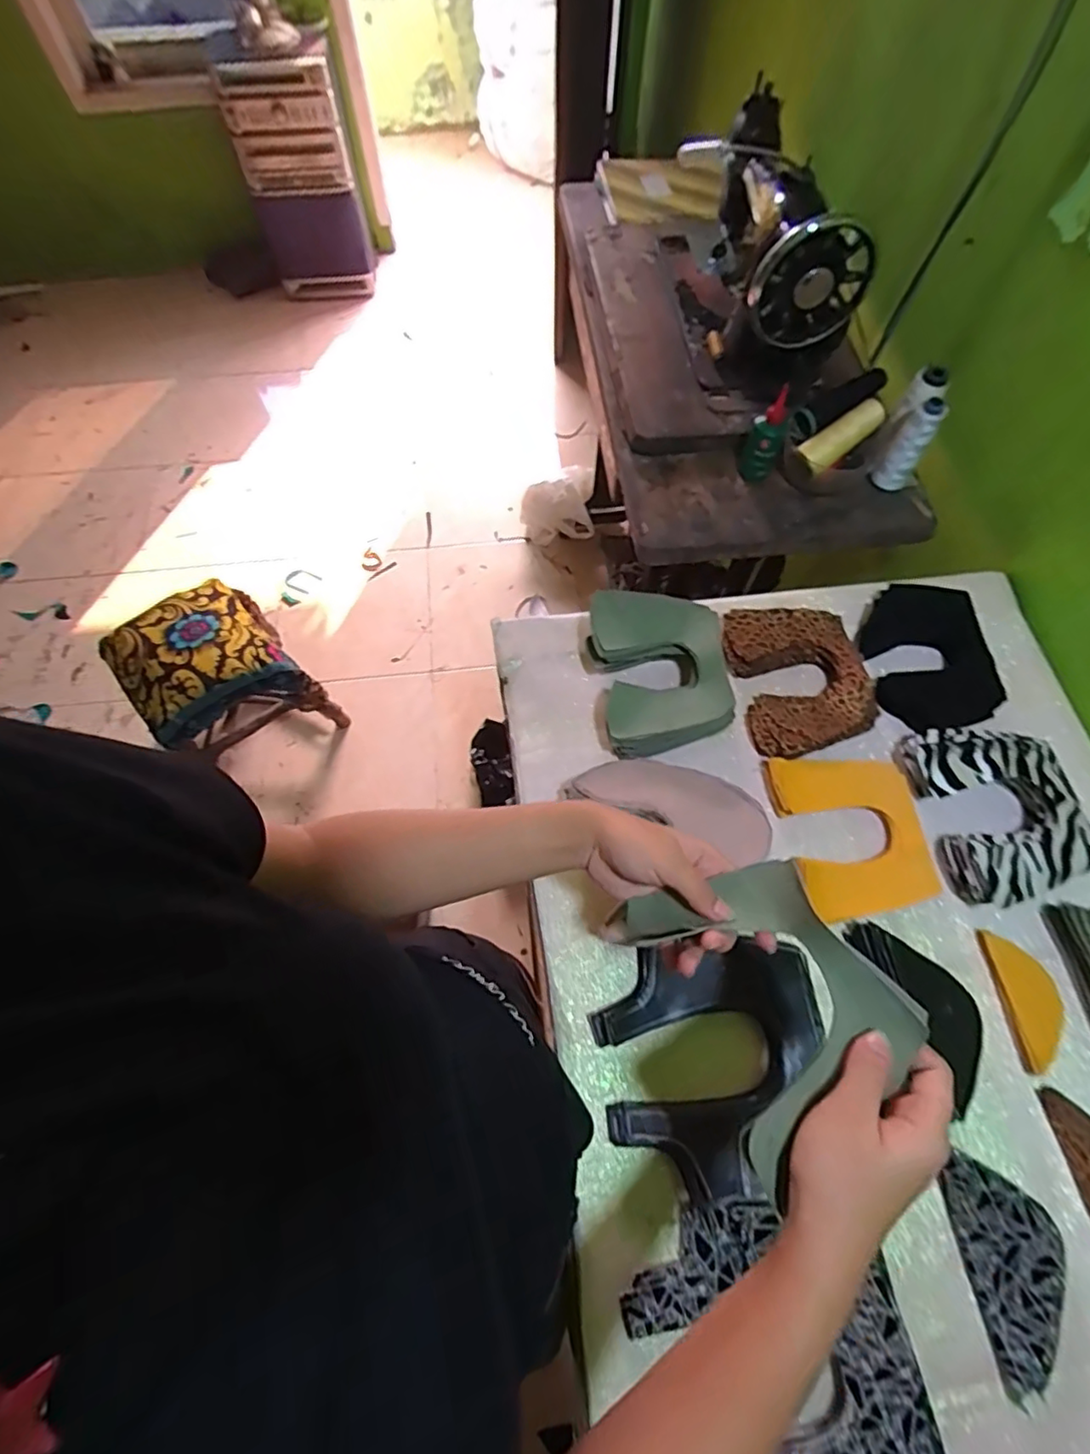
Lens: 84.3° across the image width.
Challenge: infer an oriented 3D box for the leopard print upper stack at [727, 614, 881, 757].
[{"bbox_3d":[0.271,-0.053,0.649,0.134,0.039,0.171,-12,66,-5],"label":"leopard print upper stack"}]

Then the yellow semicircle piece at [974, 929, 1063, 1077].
[{"bbox_3d":[0.417,0.233,0.518,0.049,0.004,0.108,-4,66,-2],"label":"yellow semicircle piece"}]

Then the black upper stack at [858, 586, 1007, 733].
[{"bbox_3d":[0.414,-0.074,0.650,0.118,0.046,0.173,-8,66,-4],"label":"black upper stack"}]

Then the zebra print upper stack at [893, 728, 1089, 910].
[{"bbox_3d":[0.432,0.078,0.573,0.133,0.055,0.167,-9,66,-4],"label":"zebra print upper stack"}]

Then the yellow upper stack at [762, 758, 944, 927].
[{"bbox_3d":[0.292,0.100,0.580,0.123,0.032,0.153,-9,66,-4],"label":"yellow upper stack"}]

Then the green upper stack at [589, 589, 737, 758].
[{"bbox_3d":[0.117,-0.058,0.628,0.135,0.065,0.172,-10,66,-5],"label":"green upper stack"}]

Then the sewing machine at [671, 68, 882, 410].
[{"bbox_3d":[0.289,-0.636,0.803,0.164,0.201,0.336,-4,66,-2],"label":"sewing machine"}]

